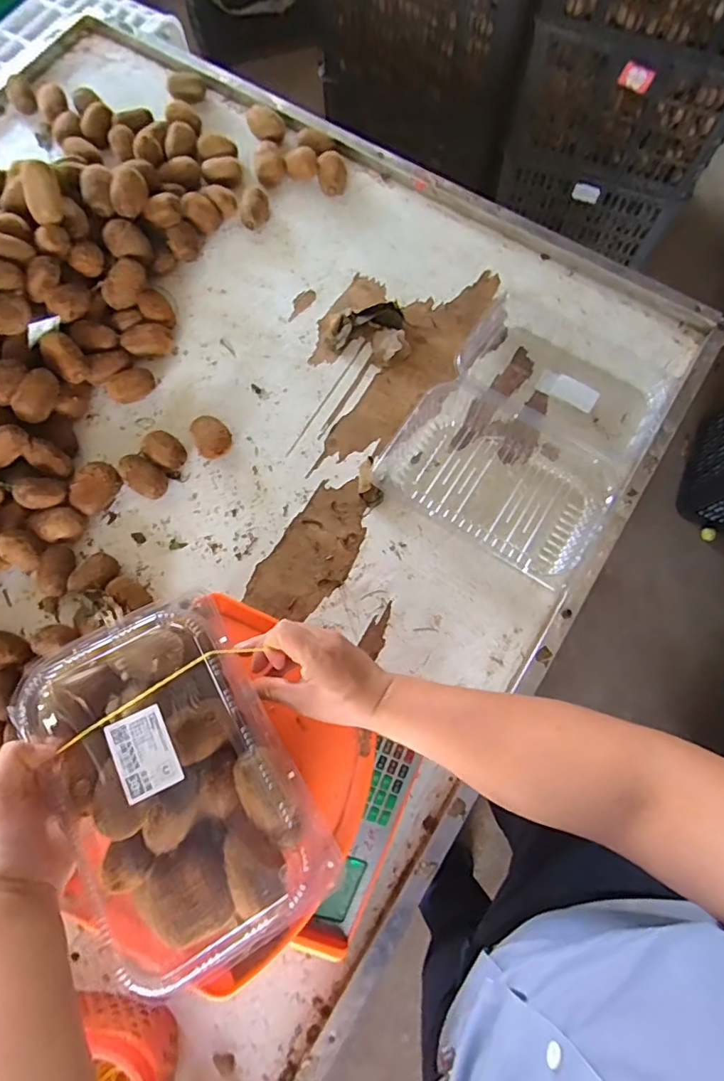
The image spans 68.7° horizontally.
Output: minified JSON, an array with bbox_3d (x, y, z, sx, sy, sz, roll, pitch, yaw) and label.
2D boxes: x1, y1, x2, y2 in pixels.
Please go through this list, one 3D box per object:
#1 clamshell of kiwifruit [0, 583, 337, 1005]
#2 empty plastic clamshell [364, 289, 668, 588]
[{"bbox_3d":[-0.147,0.187,0.415,0.168,0.070,0.269,-26,75,-7],"label":"clamshell of kiwifruit"},{"bbox_3d":[0.210,-0.135,0.674,0.265,0.052,0.318,34,76,10],"label":"empty plastic clamshell"}]

